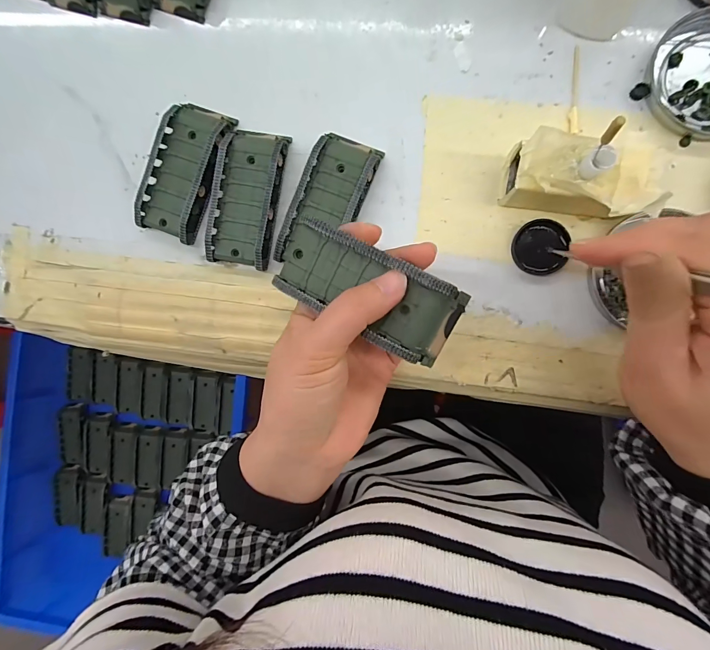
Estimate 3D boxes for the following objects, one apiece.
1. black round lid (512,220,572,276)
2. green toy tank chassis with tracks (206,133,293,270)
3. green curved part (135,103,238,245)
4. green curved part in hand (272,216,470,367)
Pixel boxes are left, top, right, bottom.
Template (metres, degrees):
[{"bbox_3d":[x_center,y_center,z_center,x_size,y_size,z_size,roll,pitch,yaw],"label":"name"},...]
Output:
[{"bbox_3d":[0.123,-0.052,0.240,0.034,0.007,0.035,0,89,7],"label":"black round lid"},{"bbox_3d":[-0.077,-0.091,0.258,0.045,0.018,0.095,10,90,7],"label":"green toy tank chassis with tracks"},{"bbox_3d":[-0.122,-0.112,0.264,0.048,0.018,0.095,22,92,7],"label":"green curved part"},{"bbox_3d":[0.005,-0.018,0.188,0.097,0.020,0.041,29,93,10],"label":"green curved part in hand"}]

